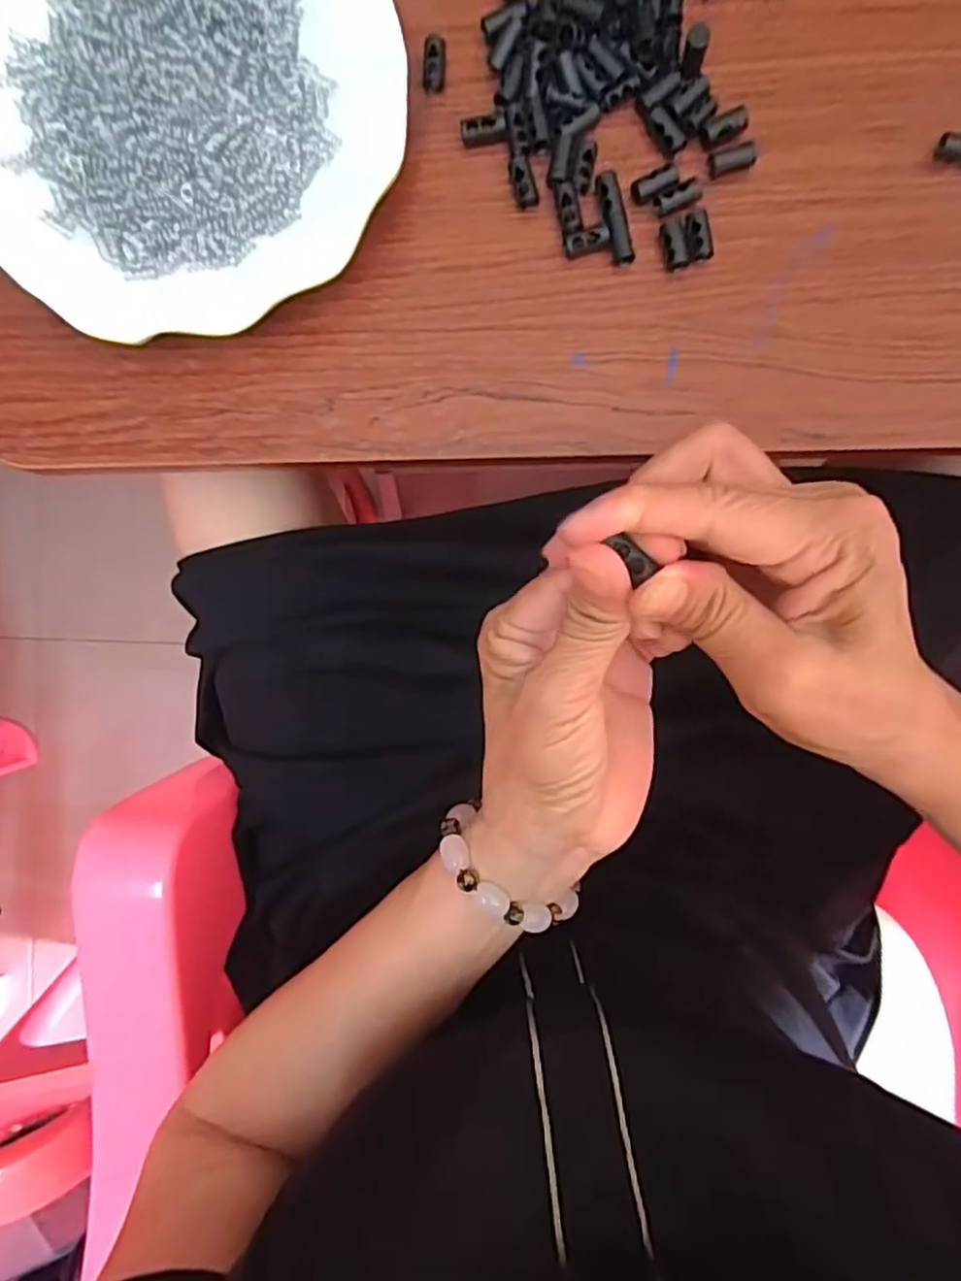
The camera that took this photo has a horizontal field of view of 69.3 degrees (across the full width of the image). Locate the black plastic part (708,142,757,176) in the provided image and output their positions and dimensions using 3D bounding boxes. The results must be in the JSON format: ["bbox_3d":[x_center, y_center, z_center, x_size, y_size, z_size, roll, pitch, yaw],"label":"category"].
[{"bbox_3d":[0.105,-0.200,0.290,0.021,0.006,0.009,-18,90,5],"label":"black plastic part"}]

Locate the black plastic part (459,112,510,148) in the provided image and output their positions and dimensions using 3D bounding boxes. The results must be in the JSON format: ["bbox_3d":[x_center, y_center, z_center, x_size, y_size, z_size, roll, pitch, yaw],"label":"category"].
[{"bbox_3d":[0.002,-0.212,0.290,0.019,0.006,0.009,-6,90,3],"label":"black plastic part"}]

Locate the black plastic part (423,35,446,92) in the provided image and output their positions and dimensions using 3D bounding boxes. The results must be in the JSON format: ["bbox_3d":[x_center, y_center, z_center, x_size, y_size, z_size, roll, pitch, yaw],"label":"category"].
[{"bbox_3d":[-0.019,-0.243,0.293,0.008,0.010,0.018,7,92,4],"label":"black plastic part"}]

